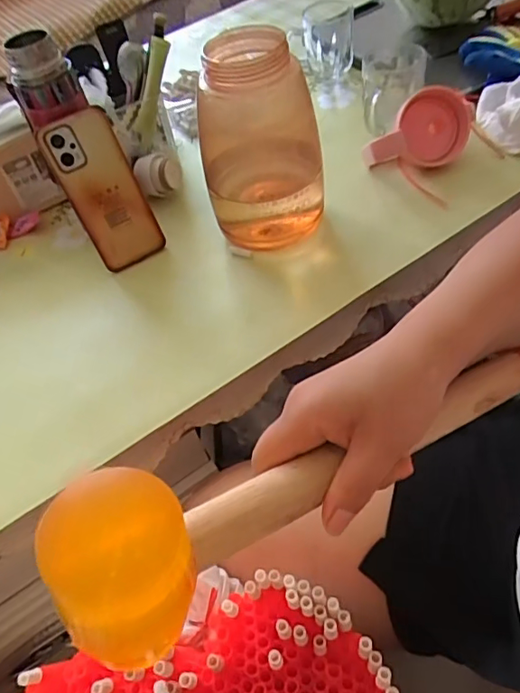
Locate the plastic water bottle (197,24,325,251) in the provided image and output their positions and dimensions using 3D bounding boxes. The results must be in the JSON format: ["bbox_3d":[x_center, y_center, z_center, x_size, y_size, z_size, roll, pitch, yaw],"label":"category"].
[{"bbox_3d":[0.001,-0.199,0.542,0.120,0.204,0.102,-3,51,8],"label":"plastic water bottle"}]

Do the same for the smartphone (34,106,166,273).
[{"bbox_3d":[-0.170,-0.170,0.573,0.078,0.163,0.016,-28,27,-8],"label":"smartphone"}]

